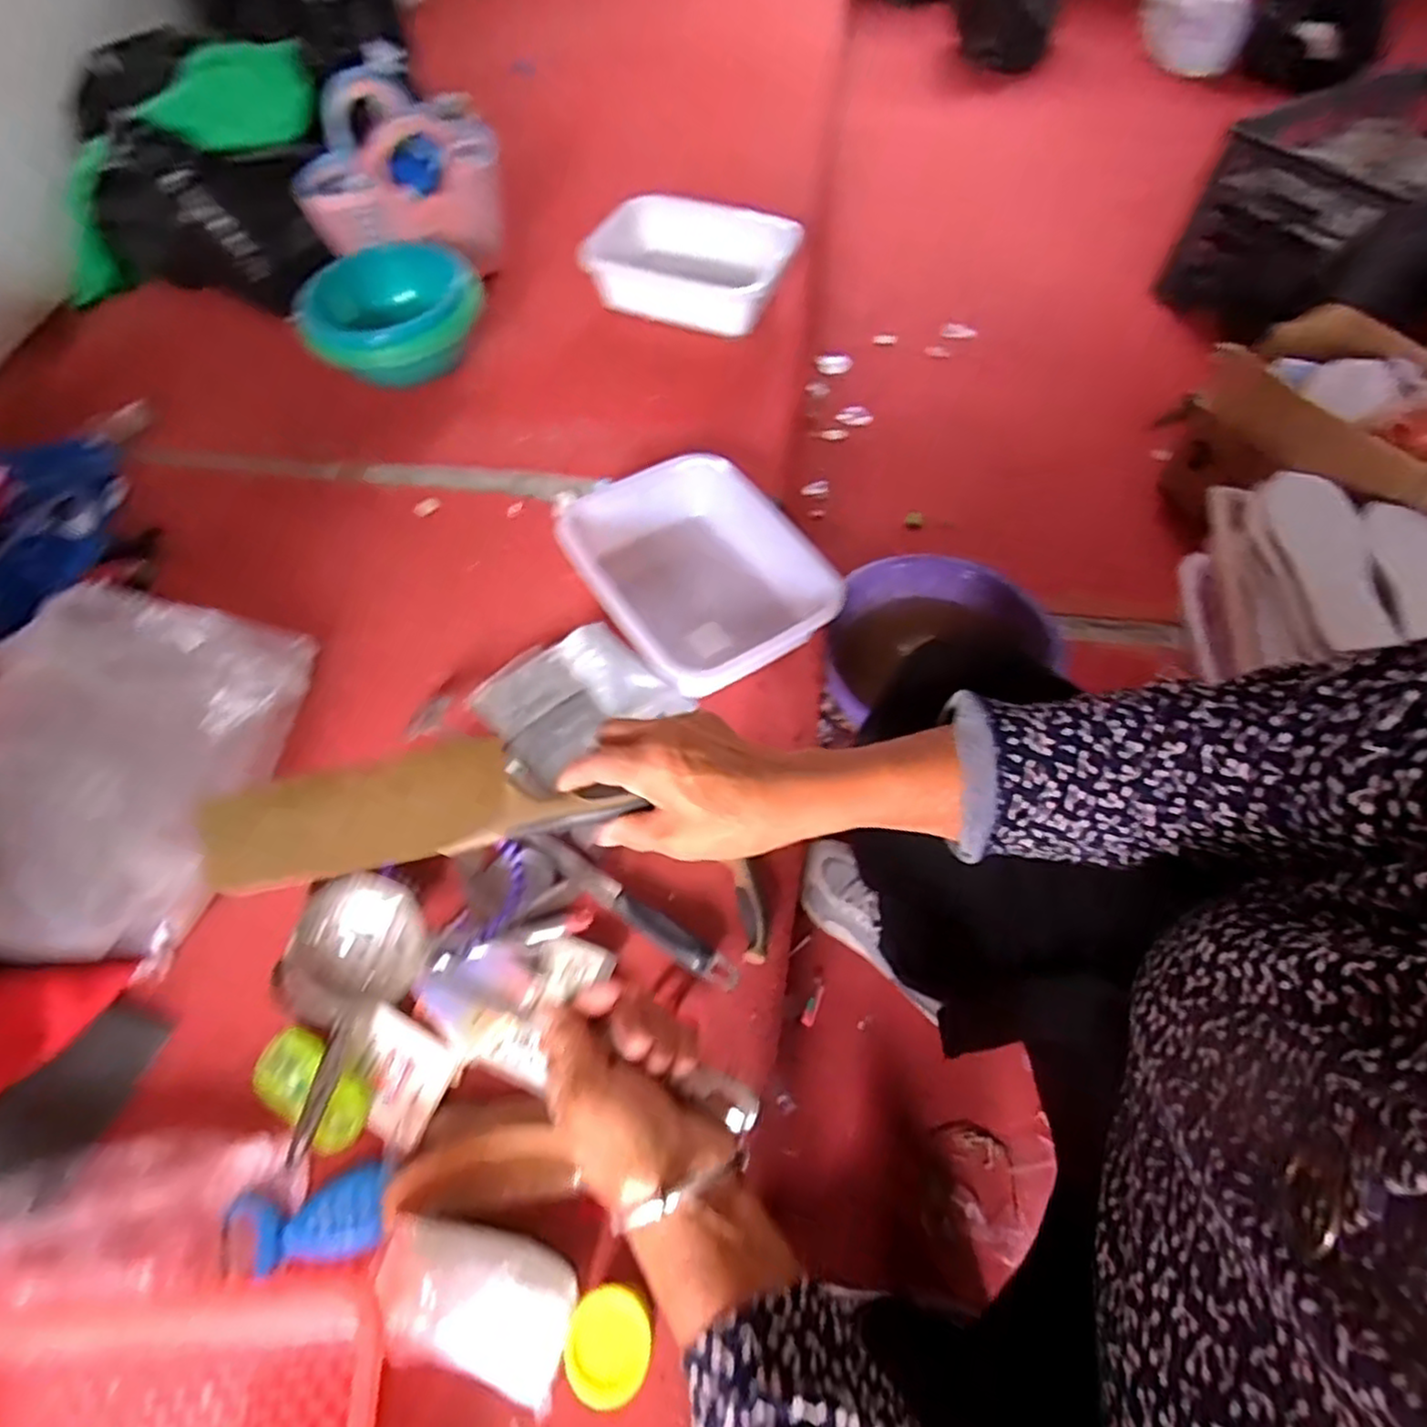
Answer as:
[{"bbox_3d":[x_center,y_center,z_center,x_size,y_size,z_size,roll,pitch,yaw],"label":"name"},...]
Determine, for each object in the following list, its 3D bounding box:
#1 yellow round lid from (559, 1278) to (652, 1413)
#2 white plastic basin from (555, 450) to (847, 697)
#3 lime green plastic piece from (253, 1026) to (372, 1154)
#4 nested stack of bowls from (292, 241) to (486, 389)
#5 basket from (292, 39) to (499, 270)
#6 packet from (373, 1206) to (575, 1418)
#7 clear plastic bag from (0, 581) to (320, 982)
[{"bbox_3d":[-0.063,0.378,0.422,0.054,0.009,0.054,-8,53,11],"label":"yellow round lid"},{"bbox_3d":[-0.021,-0.149,0.785,0.220,0.089,0.280,-26,61,-13],"label":"white plastic basin"},{"bbox_3d":[-0.303,0.281,0.530,0.101,0.023,0.047,32,65,20],"label":"lime green plastic piece"},{"bbox_3d":[-0.447,-0.563,0.993,0.249,0.085,0.208,-22,60,-11],"label":"nested stack of bowls"},{"bbox_3d":[-0.456,-0.806,1.029,0.268,0.159,0.214,-5,58,-1],"label":"basket"},{"bbox_3d":[-0.161,0.384,0.459,0.136,0.039,0.076,12,60,10],"label":"packet"},{"bbox_3d":[-0.546,0.046,0.642,0.234,0.111,0.346,-2,58,1],"label":"clear plastic bag"}]

